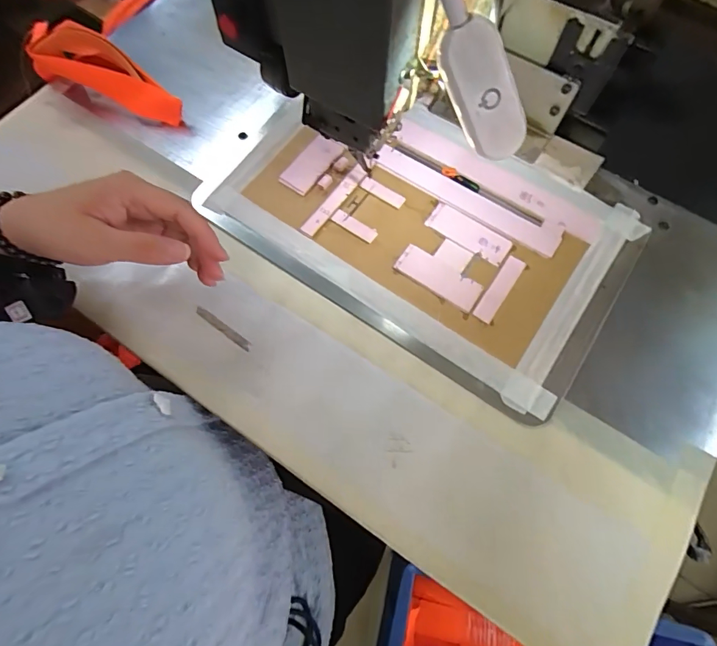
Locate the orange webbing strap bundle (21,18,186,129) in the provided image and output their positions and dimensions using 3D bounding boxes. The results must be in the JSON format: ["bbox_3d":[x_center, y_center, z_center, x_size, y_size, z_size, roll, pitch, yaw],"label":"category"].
[{"bbox_3d":[-0.257,-0.253,0.457,0.153,0.059,0.046,26,71,-4],"label":"orange webbing strap bundle"}]

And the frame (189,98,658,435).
[{"bbox_3d":[0.057,-0.105,0.427,0.385,0.009,0.234,34,73,12],"label":"frame"}]

